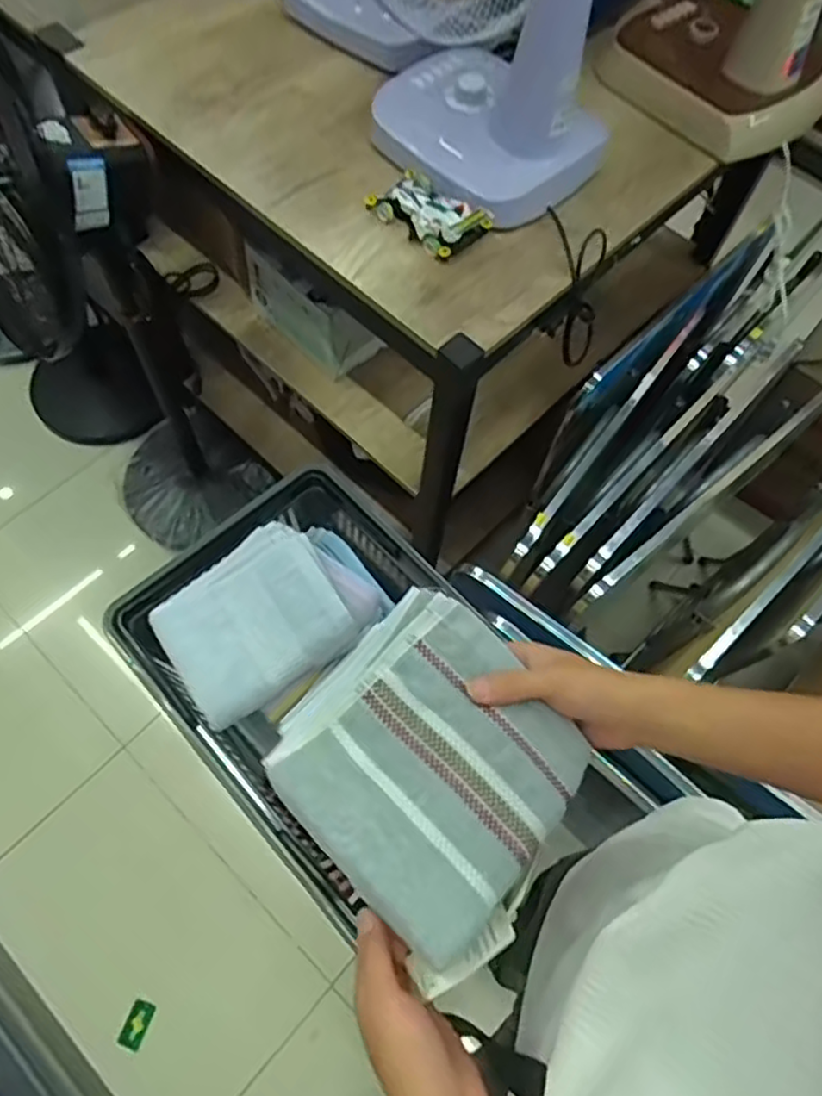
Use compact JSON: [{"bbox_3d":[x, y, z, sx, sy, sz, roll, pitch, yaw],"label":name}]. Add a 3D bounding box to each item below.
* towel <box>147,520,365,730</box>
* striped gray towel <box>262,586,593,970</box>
[{"bbox_3d":[-0.173,0.072,0.747,0.190,0.046,0.180,-34,71,-17],"label":"towel"},{"bbox_3d":[0.012,0.139,0.457,0.178,0.036,0.174,41,69,15],"label":"striped gray towel"}]

